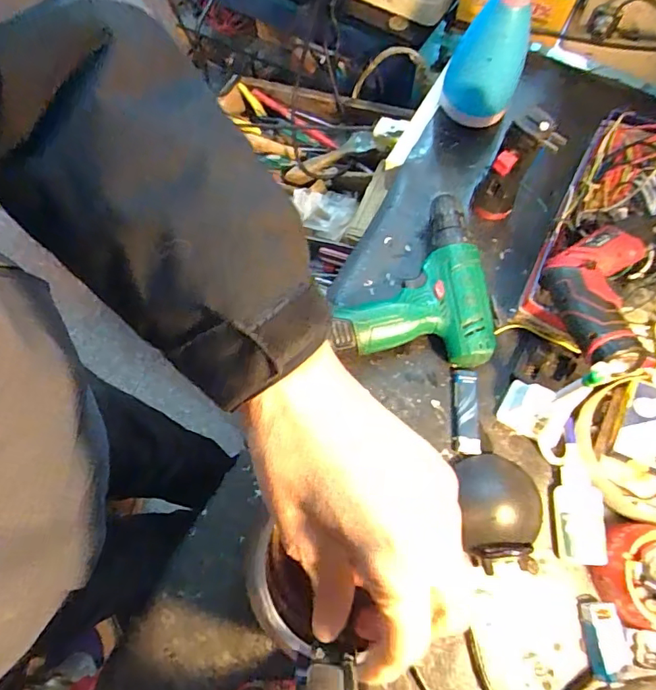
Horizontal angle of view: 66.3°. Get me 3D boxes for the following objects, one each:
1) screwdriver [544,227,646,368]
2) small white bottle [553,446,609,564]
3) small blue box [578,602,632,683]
[{"bbox_3d":[0.243,-0.049,0.457,0.087,0.039,0.152,19,55,9],"label":"screwdriver"},{"bbox_3d":[0.225,0.142,0.455,0.037,0.025,0.101,3,71,4],"label":"small white bottle"},{"bbox_3d":[0.235,0.251,0.428,0.030,0.019,0.056,-6,70,0],"label":"small blue box"}]

